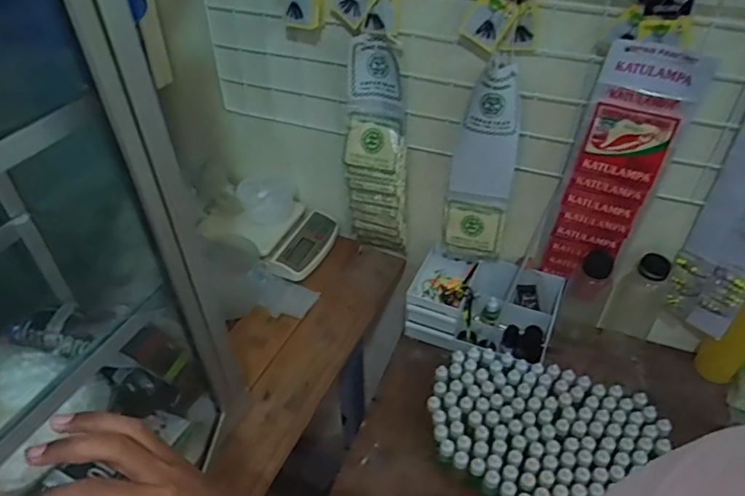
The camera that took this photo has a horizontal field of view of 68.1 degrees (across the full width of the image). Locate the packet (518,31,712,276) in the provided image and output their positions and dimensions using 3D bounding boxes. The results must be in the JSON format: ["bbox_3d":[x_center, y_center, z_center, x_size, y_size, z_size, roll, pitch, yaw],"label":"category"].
[{"bbox_3d":[0.326,-0.091,0.762,0.128,0.373,0.033,18,44,19],"label":"packet"}]

